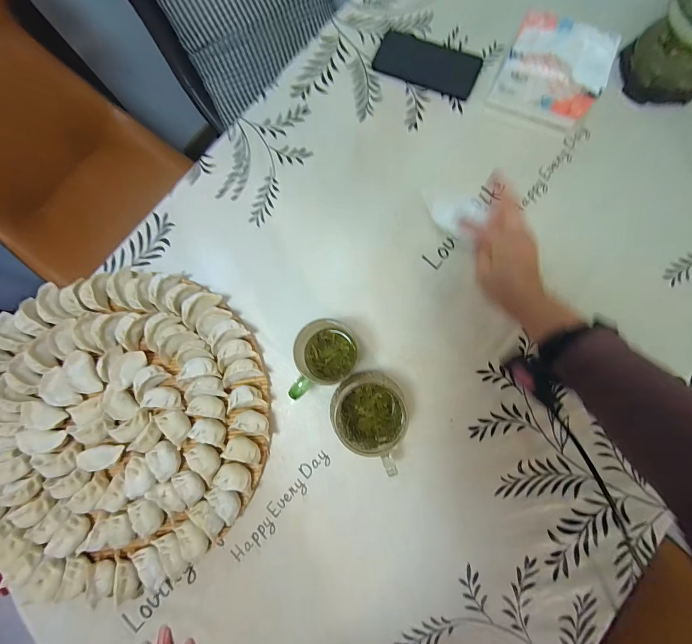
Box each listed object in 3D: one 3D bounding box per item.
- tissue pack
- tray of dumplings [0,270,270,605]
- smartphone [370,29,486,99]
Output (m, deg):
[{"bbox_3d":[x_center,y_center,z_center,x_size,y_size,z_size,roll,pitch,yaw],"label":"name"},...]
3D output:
[{"bbox_3d":[0.283,-0.344,0.435,0.131,0.082,0.091,23,82,5],"label":"tissue pack"},{"bbox_3d":[-0.295,0.125,0.390,0.382,0.038,0.370,5,81,2],"label":"tray of dumplings"},{"bbox_3d":[0.126,-0.398,0.477,0.153,0.012,0.084,23,82,5],"label":"smartphone"}]

